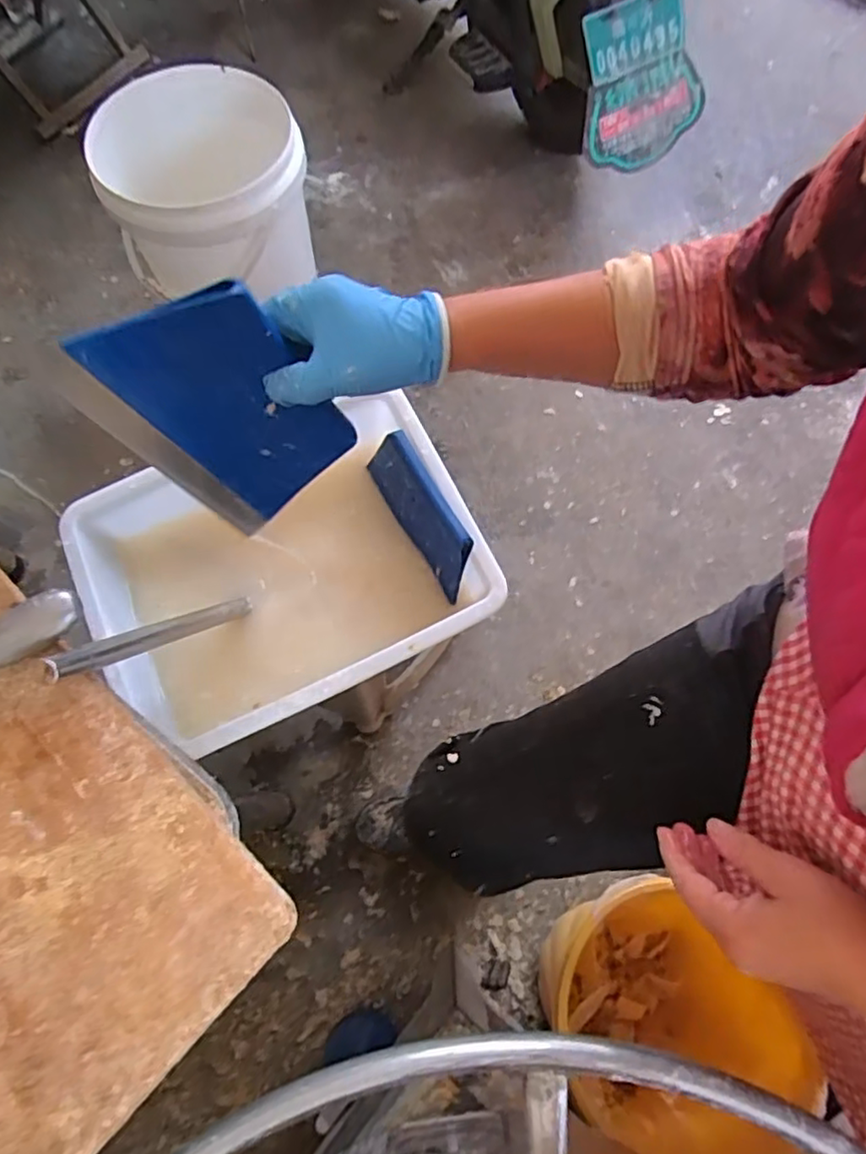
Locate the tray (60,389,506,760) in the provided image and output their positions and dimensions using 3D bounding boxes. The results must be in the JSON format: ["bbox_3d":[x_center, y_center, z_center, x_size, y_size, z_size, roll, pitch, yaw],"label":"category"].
[{"bbox_3d":[-0.144,-0.006,0.615,0.354,0.103,0.268,-23,69,-10],"label":"tray"}]

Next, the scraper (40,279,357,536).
[{"bbox_3d":[-0.136,-0.105,0.407,0.128,0.174,0.009,-29,54,15],"label":"scraper"}]

